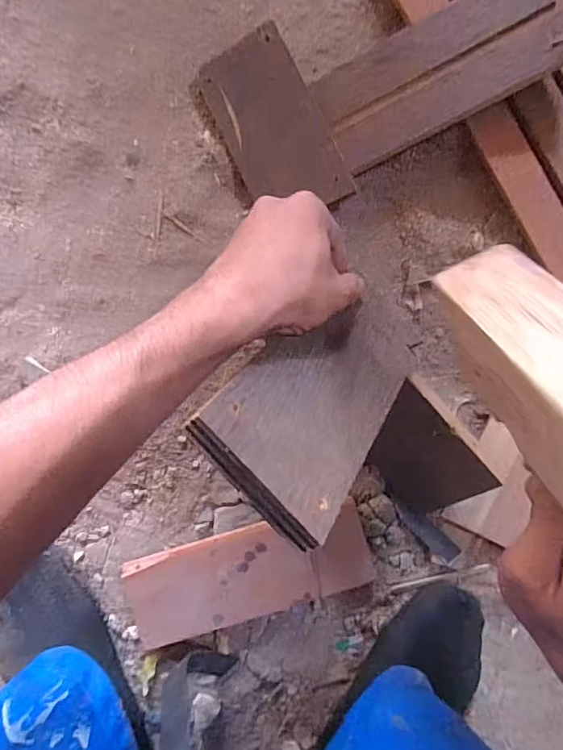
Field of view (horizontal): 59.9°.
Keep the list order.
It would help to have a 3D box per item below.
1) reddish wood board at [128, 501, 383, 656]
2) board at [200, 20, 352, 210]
[{"bbox_3d":[-0.027,0.172,0.428,0.205,0.024,0.081,-14,94,-1],"label":"reddish wood board"},{"bbox_3d":[-0.006,-0.198,0.397,0.076,0.008,0.145,-27,94,9],"label":"board"}]

